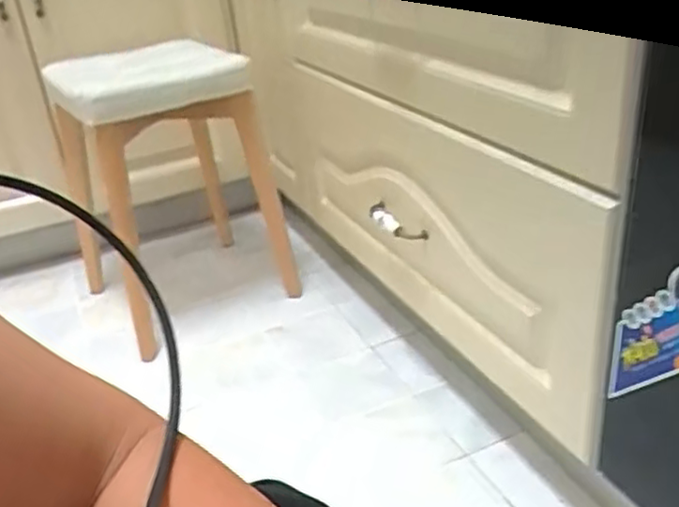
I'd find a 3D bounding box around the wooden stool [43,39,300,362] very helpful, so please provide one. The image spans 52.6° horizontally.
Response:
[{"bbox_3d":[-0.340,-0.156,1.389,0.370,0.474,0.456,-20,27,-28],"label":"wooden stool"}]

